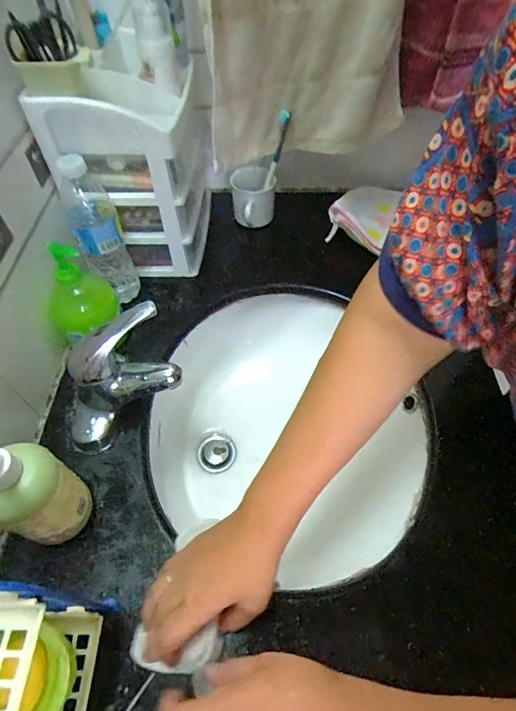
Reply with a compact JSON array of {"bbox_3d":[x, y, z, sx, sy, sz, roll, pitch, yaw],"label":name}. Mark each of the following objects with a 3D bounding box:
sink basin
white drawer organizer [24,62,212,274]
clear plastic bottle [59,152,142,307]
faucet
[{"bbox_3d":[0.003,0.114,0.597,0.342,0.188,0.410,-11,55,-7],"label":"sink basin"},{"bbox_3d":[-0.177,-0.276,0.620,0.183,0.260,0.176,7,55,6],"label":"white drawer organizer"},{"bbox_3d":[-0.222,-0.175,0.579,0.058,0.214,0.075,-16,55,-10],"label":"clear plastic bottle"},{"bbox_3d":[-0.169,0.027,0.486,0.140,0.136,0.082,-20,56,-13],"label":"faucet"}]

